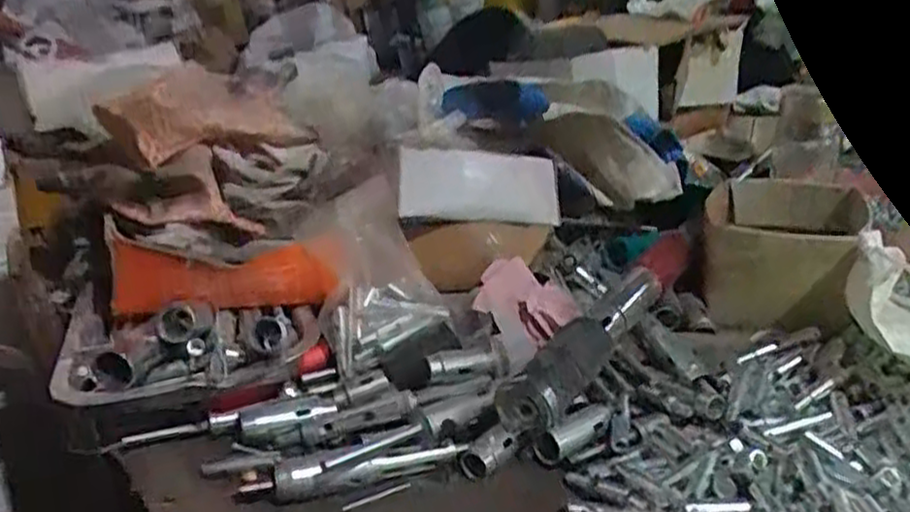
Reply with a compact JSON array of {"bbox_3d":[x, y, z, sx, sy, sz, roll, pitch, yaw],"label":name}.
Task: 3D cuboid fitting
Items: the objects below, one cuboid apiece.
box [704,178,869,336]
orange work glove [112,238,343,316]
[{"bbox_3d":[0.308,-0.008,0.720,0.134,0.075,0.188,7,24,22],"label":"box"},{"bbox_3d":[-0.170,0.016,0.559,0.170,0.066,0.031,-4,22,-4],"label":"orange work glove"}]

